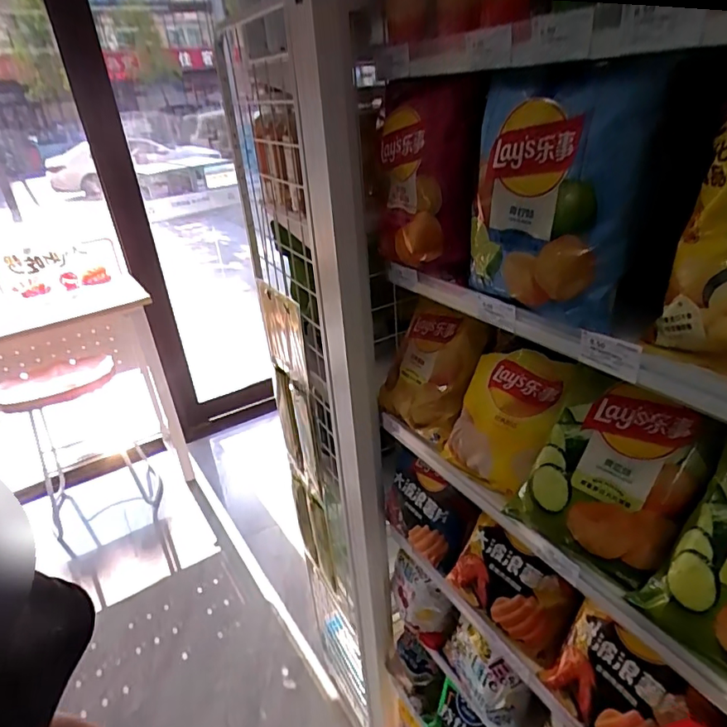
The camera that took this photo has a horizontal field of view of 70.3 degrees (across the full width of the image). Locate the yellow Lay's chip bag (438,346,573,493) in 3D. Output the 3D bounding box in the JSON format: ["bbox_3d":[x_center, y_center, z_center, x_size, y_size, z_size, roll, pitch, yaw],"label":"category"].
[{"bbox_3d":[0.160,0.064,0.587,0.129,0.164,0.048,25,9,38],"label":"yellow Lay's chip bag"}]

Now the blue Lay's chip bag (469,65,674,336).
[{"bbox_3d":[0.155,-0.136,0.435,0.050,0.183,0.154,-19,31,-24],"label":"blue Lay's chip bag"}]

